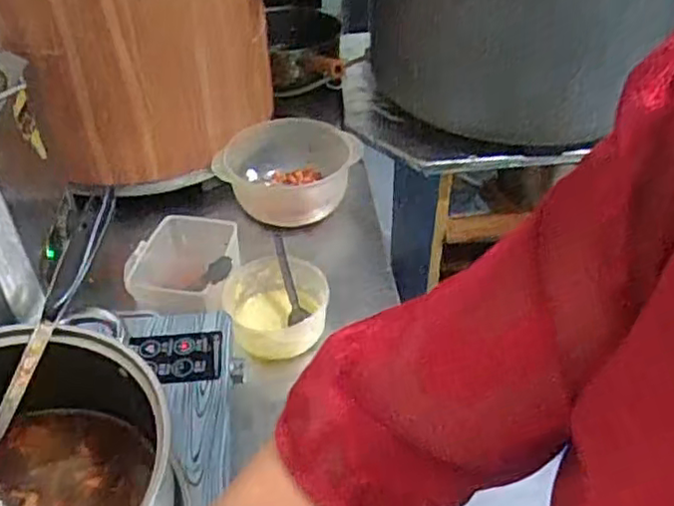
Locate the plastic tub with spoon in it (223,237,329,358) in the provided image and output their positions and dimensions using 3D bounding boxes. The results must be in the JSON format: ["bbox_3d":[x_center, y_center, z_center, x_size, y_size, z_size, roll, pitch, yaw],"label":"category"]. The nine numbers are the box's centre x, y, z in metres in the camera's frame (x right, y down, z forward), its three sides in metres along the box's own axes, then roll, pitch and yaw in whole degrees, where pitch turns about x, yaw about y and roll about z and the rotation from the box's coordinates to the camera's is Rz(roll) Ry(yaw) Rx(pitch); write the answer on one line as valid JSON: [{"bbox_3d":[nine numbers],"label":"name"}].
[{"bbox_3d":[-0.064,0.054,0.725,0.107,0.066,0.112,0,41,0],"label":"plastic tub with spoon in it"}]

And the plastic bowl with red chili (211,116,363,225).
[{"bbox_3d":[-0.063,-0.107,0.897,0.191,0.079,0.162,-5,41,-6],"label":"plastic bowl with red chili"}]

